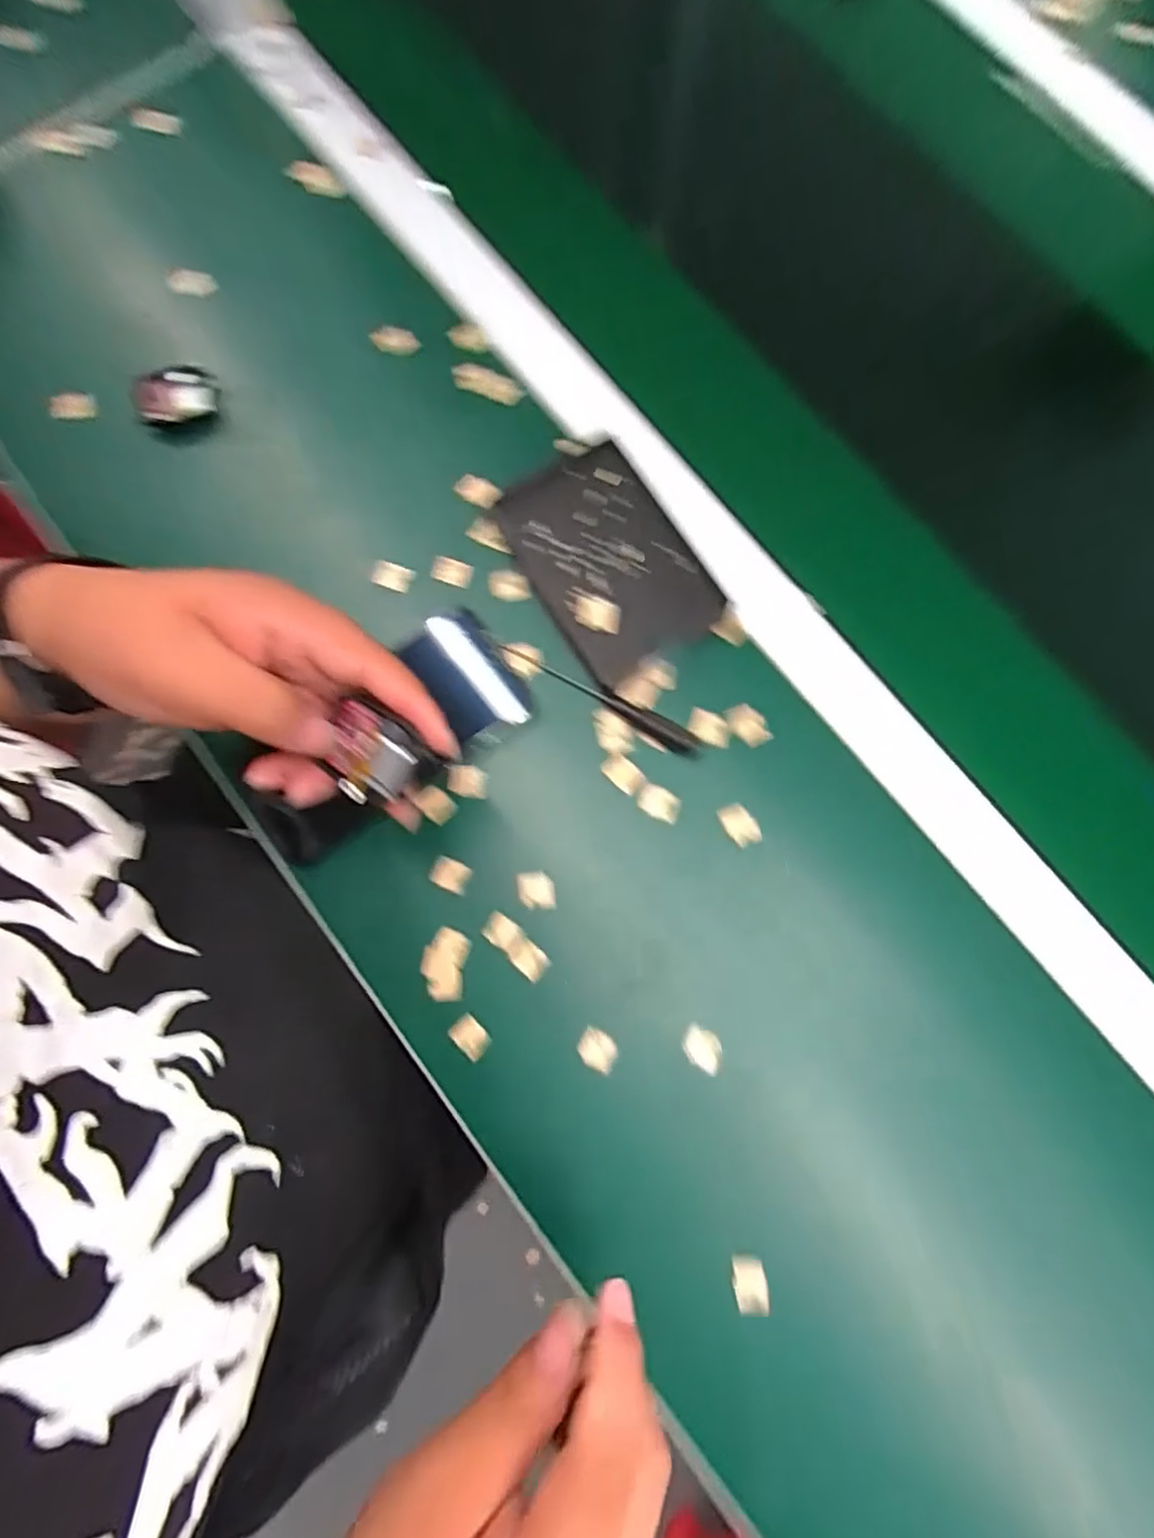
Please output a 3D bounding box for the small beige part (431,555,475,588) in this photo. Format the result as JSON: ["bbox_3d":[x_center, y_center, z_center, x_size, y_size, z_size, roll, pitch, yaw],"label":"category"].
[{"bbox_3d":[-0.077,-0.121,0.408,0.025,0.004,0.014,17,79,3],"label":"small beige part"}]

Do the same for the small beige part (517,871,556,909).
[{"bbox_3d":[-0.023,0.068,0.372,0.020,0.006,0.020,-6,79,-2],"label":"small beige part"}]

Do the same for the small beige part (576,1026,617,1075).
[{"bbox_3d":[0.011,0.151,0.357,0.021,0.006,0.018,27,80,5],"label":"small beige part"}]

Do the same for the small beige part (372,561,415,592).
[{"bbox_3d":[-0.114,-0.119,0.409,0.025,0.004,0.015,17,79,3],"label":"small beige part"}]

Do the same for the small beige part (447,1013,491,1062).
[{"bbox_3d":[-0.058,0.145,0.359,0.021,0.005,0.016,41,81,7],"label":"small beige part"}]

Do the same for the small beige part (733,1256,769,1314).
[{"bbox_3d":[0.087,0.261,0.335,0.017,0.006,0.025,-8,79,-2],"label":"small beige part"}]

